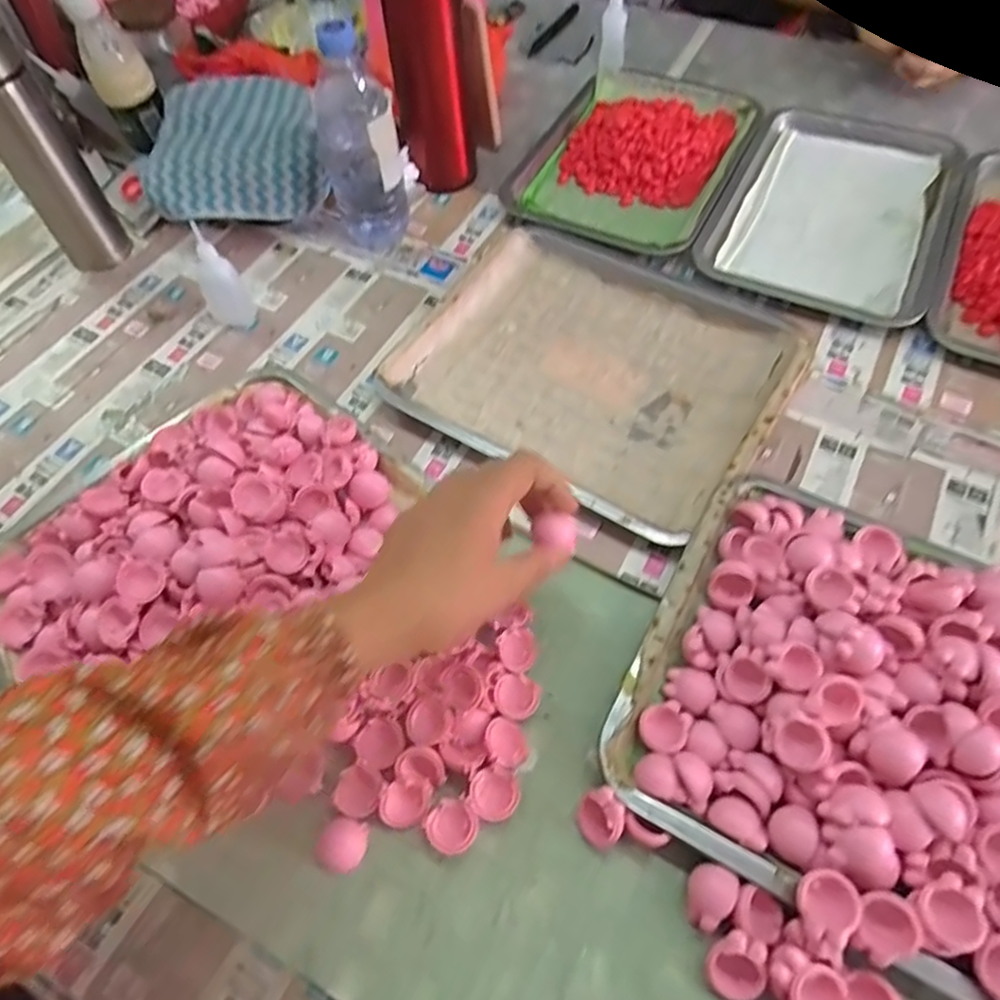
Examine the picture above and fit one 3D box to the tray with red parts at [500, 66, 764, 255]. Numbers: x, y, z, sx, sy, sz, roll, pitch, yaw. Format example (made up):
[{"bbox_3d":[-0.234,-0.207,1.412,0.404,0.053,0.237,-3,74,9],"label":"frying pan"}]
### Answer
[{"bbox_3d":[0.156,-0.395,0.743,0.216,0.029,0.291,23,62,17],"label":"tray with red parts"}]

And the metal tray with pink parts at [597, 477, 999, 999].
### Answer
[{"bbox_3d":[0.244,0.133,0.395,0.302,0.055,0.253,25,63,18],"label":"metal tray with pink parts"}]

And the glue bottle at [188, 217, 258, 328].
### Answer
[{"bbox_3d":[-0.270,-0.216,0.619,0.042,0.101,0.054,-27,60,-13],"label":"glue bottle"}]

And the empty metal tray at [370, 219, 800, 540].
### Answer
[{"bbox_3d":[0.084,-0.125,0.587,0.306,0.023,0.270,30,64,20],"label":"empty metal tray"}]

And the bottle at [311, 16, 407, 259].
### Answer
[{"bbox_3d":[-0.138,-0.344,0.635,0.070,0.200,0.073,-18,59,-7],"label":"bottle"}]

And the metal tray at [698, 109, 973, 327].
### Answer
[{"bbox_3d":[0.355,-0.317,0.690,0.211,0.018,0.317,22,62,17],"label":"metal tray"}]

